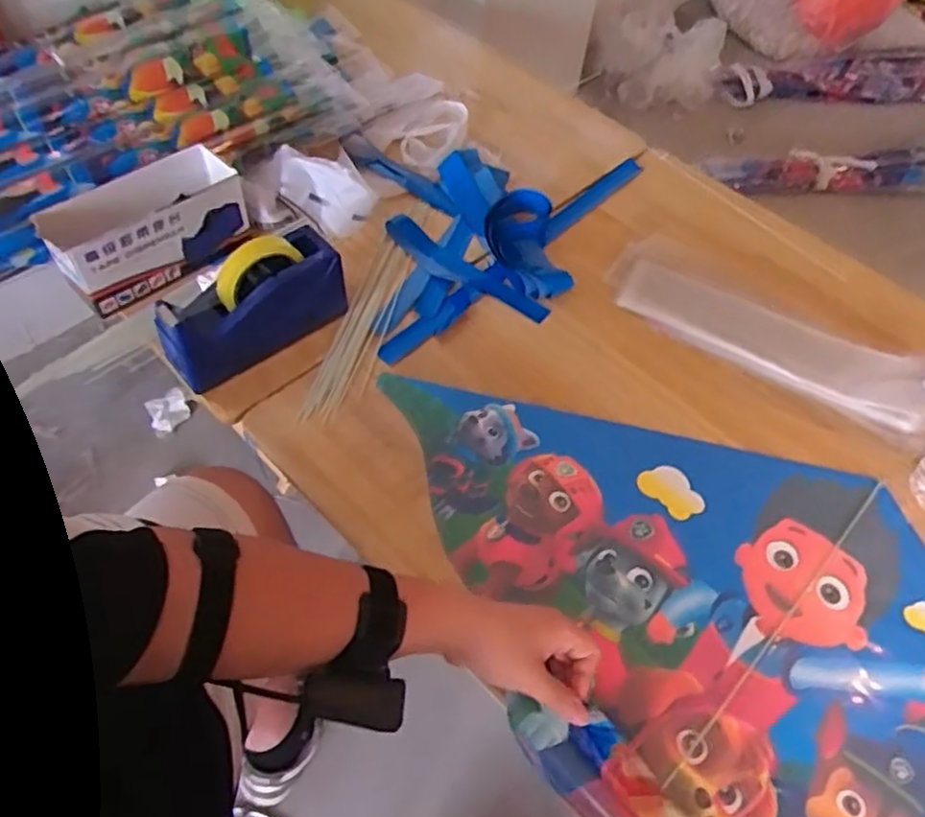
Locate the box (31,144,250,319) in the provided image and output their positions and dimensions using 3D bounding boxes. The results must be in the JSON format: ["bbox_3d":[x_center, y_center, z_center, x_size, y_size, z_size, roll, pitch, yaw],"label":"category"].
[{"bbox_3d":[-0.368,-0.214,0.820,0.083,0.098,0.216,41,63,21],"label":"box"}]

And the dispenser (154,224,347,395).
[{"bbox_3d":[-0.229,-0.112,0.767,0.063,0.128,0.205,40,63,20],"label":"dispenser"}]

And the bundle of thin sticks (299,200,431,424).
[{"bbox_3d":[-0.105,-0.135,0.866,0.054,0.013,0.373,14,57,6],"label":"bundle of thin sticks"}]

